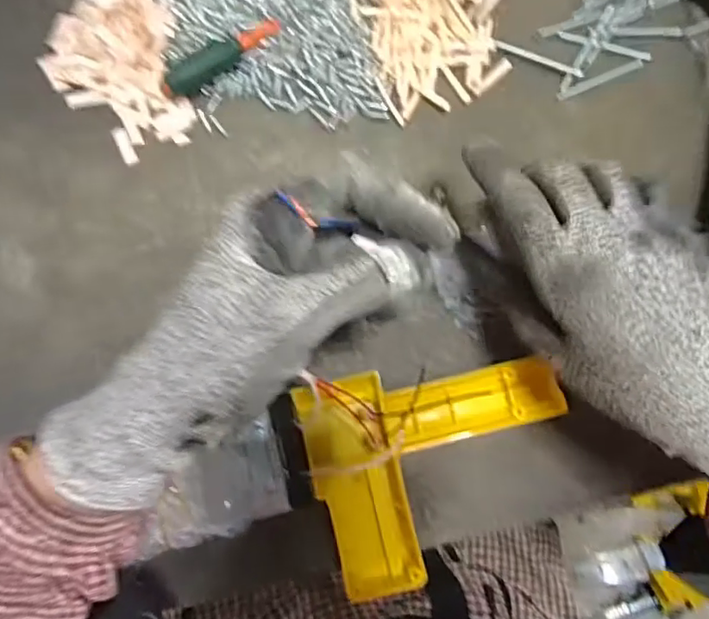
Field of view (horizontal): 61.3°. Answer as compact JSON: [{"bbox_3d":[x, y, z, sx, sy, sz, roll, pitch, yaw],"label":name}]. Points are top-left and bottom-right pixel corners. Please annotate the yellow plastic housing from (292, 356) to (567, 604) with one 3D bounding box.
[{"bbox_3d":[0.046,0.089,0.336,0.145,0.037,0.115,-7,88,-8],"label":"yellow plastic housing"}]

